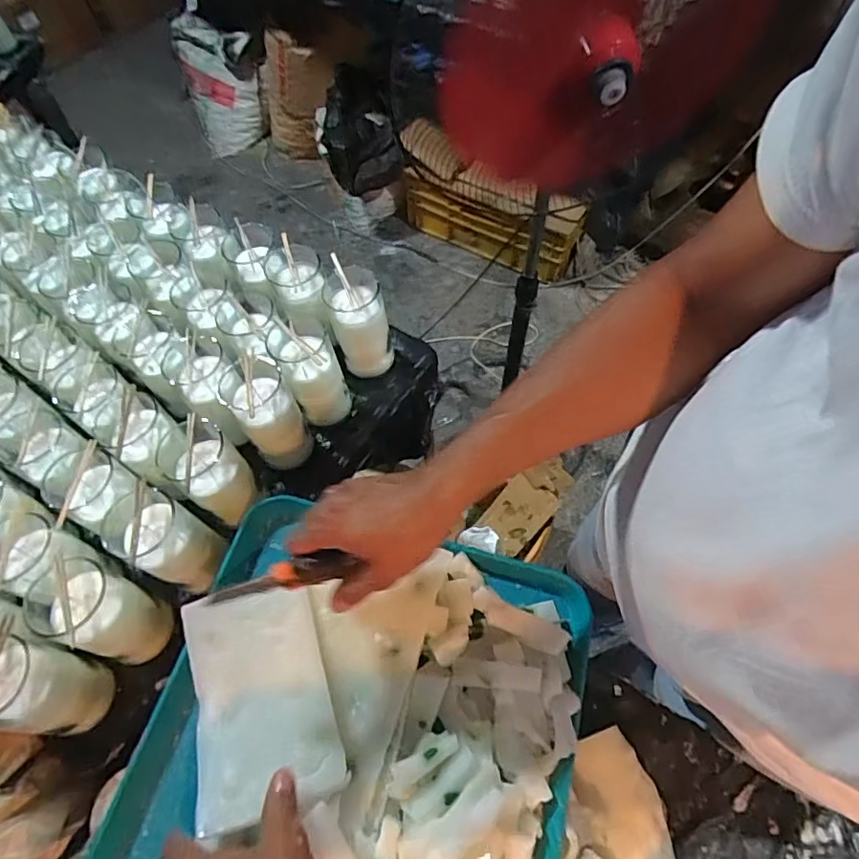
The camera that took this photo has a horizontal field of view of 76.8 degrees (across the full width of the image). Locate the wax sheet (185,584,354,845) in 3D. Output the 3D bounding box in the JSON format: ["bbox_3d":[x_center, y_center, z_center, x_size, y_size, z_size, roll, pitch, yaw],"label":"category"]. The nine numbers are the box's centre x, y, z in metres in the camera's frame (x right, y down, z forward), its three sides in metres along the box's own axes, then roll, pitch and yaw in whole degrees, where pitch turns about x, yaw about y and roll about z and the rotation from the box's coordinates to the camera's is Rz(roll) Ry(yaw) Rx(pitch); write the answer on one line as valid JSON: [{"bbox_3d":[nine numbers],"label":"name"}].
[{"bbox_3d":[-0.143,0.222,0.454,0.112,0.017,0.169,-16,62,-7],"label":"wax sheet"}]

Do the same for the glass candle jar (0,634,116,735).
[{"bbox_3d":[-0.359,0.240,0.501,0.078,0.110,0.070,3,61,3],"label":"glass candle jar"}]

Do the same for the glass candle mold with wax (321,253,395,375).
[{"bbox_3d":[-0.090,-0.137,0.691,0.068,0.124,0.080,-16,62,-8],"label":"glass candle mold with wax"}]

